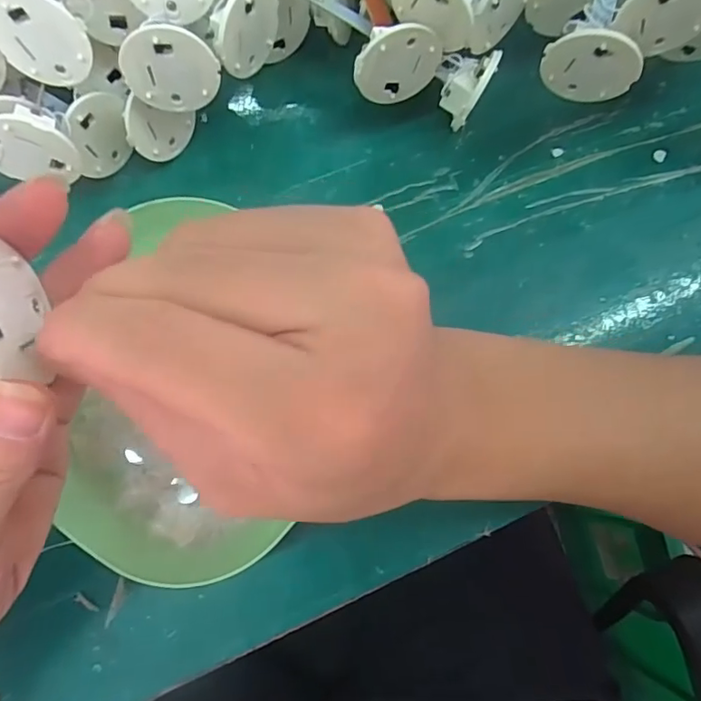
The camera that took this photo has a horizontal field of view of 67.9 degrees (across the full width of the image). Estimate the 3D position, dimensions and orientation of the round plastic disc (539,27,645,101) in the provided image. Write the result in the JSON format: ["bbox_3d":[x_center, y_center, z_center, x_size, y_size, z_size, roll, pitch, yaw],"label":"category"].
[{"bbox_3d":[0.100,-0.119,0.219,0.038,0.036,0.004,22,76,5],"label":"round plastic disc"}]

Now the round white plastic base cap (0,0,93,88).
[{"bbox_3d":[-0.127,-0.127,0.213,0.036,0.038,0.004,-25,52,35],"label":"round white plastic base cap"}]

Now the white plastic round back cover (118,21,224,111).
[{"bbox_3d":[-0.075,-0.117,0.218,0.037,0.036,0.009,-6,75,-3],"label":"white plastic round back cover"}]

